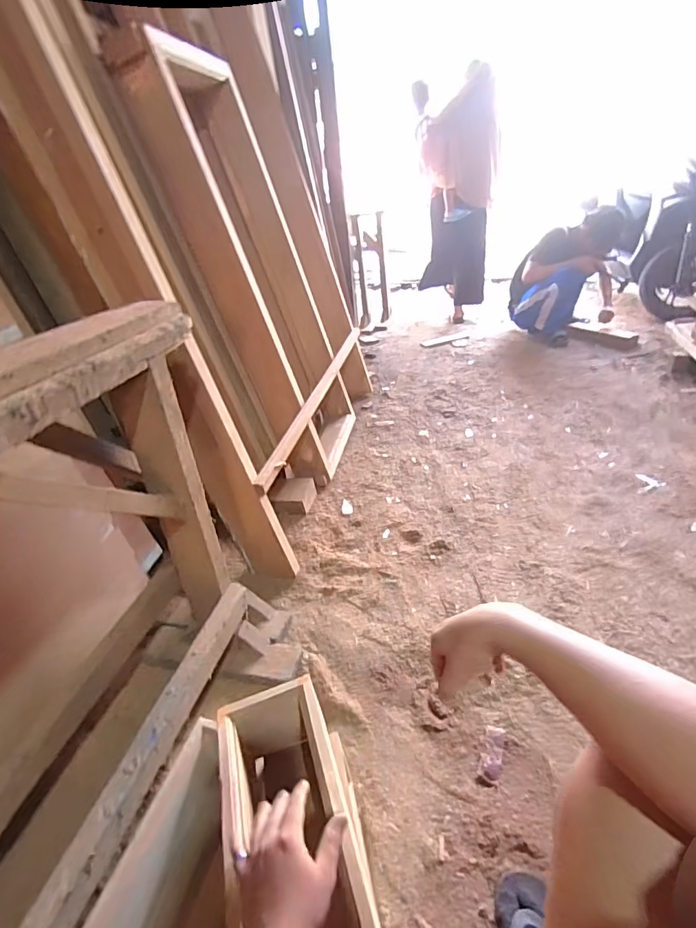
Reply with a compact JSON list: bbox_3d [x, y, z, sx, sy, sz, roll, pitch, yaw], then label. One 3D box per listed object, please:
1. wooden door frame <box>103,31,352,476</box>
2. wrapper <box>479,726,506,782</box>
[{"bbox_3d":[-0.273,-0.573,1.574,0.151,1.289,0.563,-10,31,18],"label":"wooden door frame"},{"bbox_3d":[0.273,0.543,0.871,0.037,0.007,0.097,7,36,24],"label":"wrapper"}]

